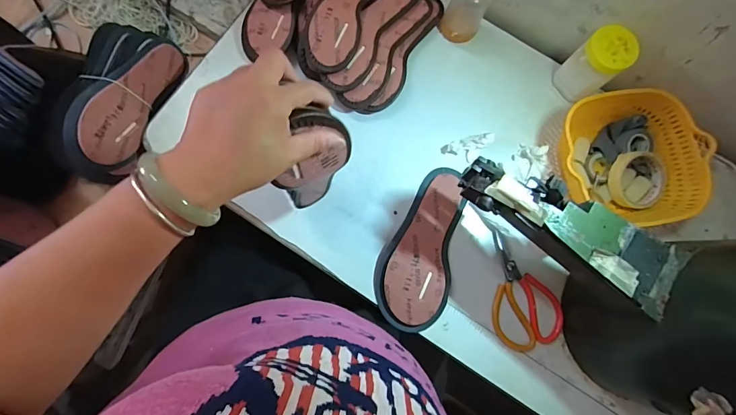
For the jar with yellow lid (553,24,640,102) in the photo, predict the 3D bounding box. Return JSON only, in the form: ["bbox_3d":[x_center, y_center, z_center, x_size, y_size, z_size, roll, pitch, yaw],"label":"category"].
[{"bbox_3d":[0.367,-0.228,0.611,0.067,0.113,0.070,0,78,-1],"label":"jar with yellow lid"}]

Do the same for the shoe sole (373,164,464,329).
[{"bbox_3d":[0.082,0.058,0.587,0.109,0.027,0.253,13,78,2],"label":"shoe sole"}]

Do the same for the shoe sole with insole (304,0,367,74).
[{"bbox_3d":[-0.037,-0.329,0.616,0.086,0.027,0.230,18,78,3],"label":"shoe sole with insole"}]

